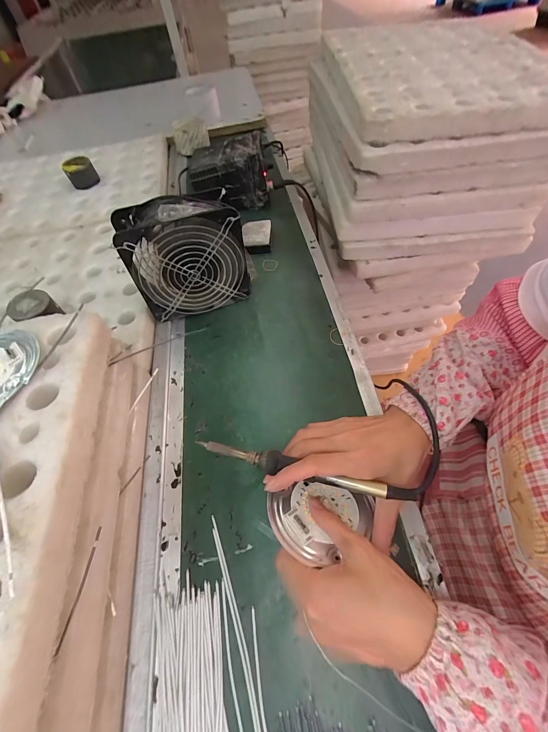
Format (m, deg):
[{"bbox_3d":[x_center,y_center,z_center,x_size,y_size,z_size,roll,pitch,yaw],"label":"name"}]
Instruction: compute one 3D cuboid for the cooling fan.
[{"bbox_3d":[-0.115,-0.144,0.404,0.150,0.152,0.055,-15,58,-6],"label":"cooling fan"}]

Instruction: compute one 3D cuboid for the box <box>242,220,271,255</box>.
[{"bbox_3d":[-0.031,-0.234,0.529,0.050,0.023,0.061,-4,57,1],"label":"box"}]

